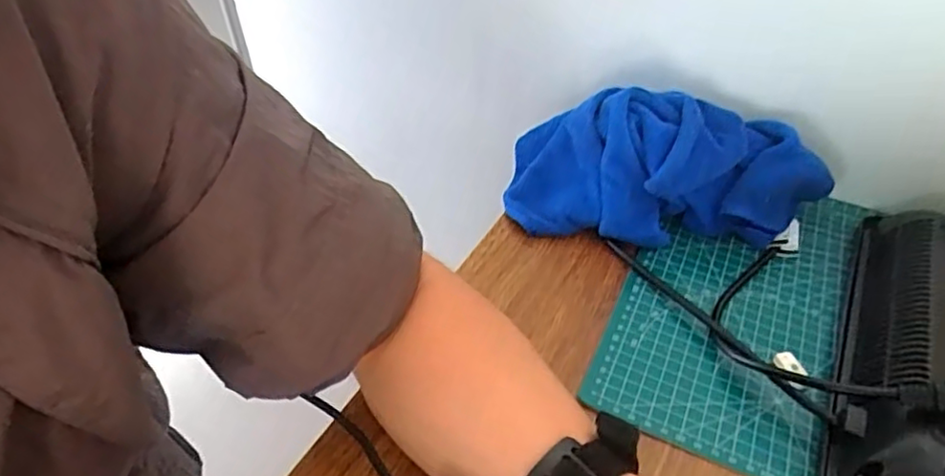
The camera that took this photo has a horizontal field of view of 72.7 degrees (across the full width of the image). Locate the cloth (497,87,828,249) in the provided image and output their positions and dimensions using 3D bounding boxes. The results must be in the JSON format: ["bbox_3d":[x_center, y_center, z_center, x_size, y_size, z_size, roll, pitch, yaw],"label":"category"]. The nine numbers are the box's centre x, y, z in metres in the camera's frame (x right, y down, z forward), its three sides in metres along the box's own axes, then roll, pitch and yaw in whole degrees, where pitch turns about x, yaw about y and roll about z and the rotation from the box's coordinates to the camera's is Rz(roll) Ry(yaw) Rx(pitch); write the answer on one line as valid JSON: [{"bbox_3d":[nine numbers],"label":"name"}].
[{"bbox_3d":[0.148,-0.051,0.491,0.239,0.093,0.101,14,44,9],"label":"cloth"}]

